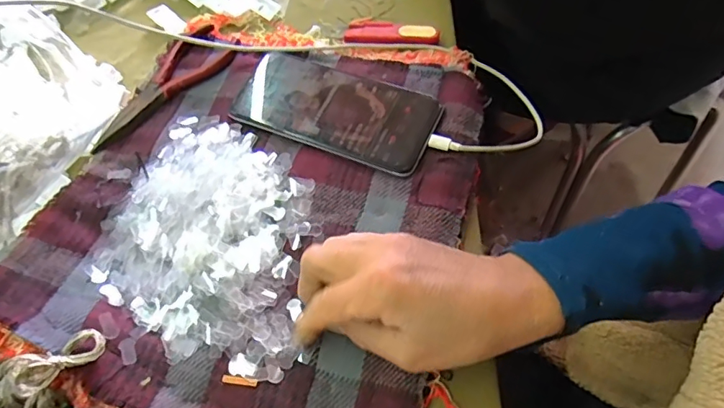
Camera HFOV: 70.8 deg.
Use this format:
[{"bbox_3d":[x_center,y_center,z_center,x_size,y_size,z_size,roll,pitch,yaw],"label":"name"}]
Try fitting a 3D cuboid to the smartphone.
[{"bbox_3d":[-0.024,-0.077,0.404,0.164,0.009,0.075,20,68,17],"label":"smartphone"}]

